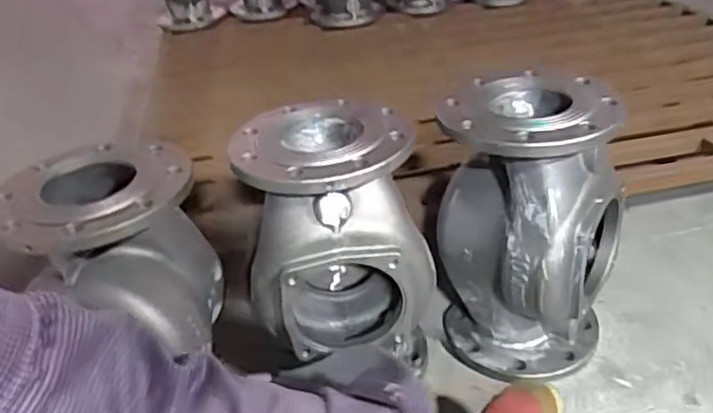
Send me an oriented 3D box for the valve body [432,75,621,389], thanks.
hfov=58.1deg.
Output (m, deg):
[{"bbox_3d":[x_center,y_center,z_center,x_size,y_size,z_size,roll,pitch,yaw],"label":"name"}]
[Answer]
[{"bbox_3d":[0.217,0.037,0.826,0.215,0.351,0.195,6,34,19],"label":"valve body"}]

